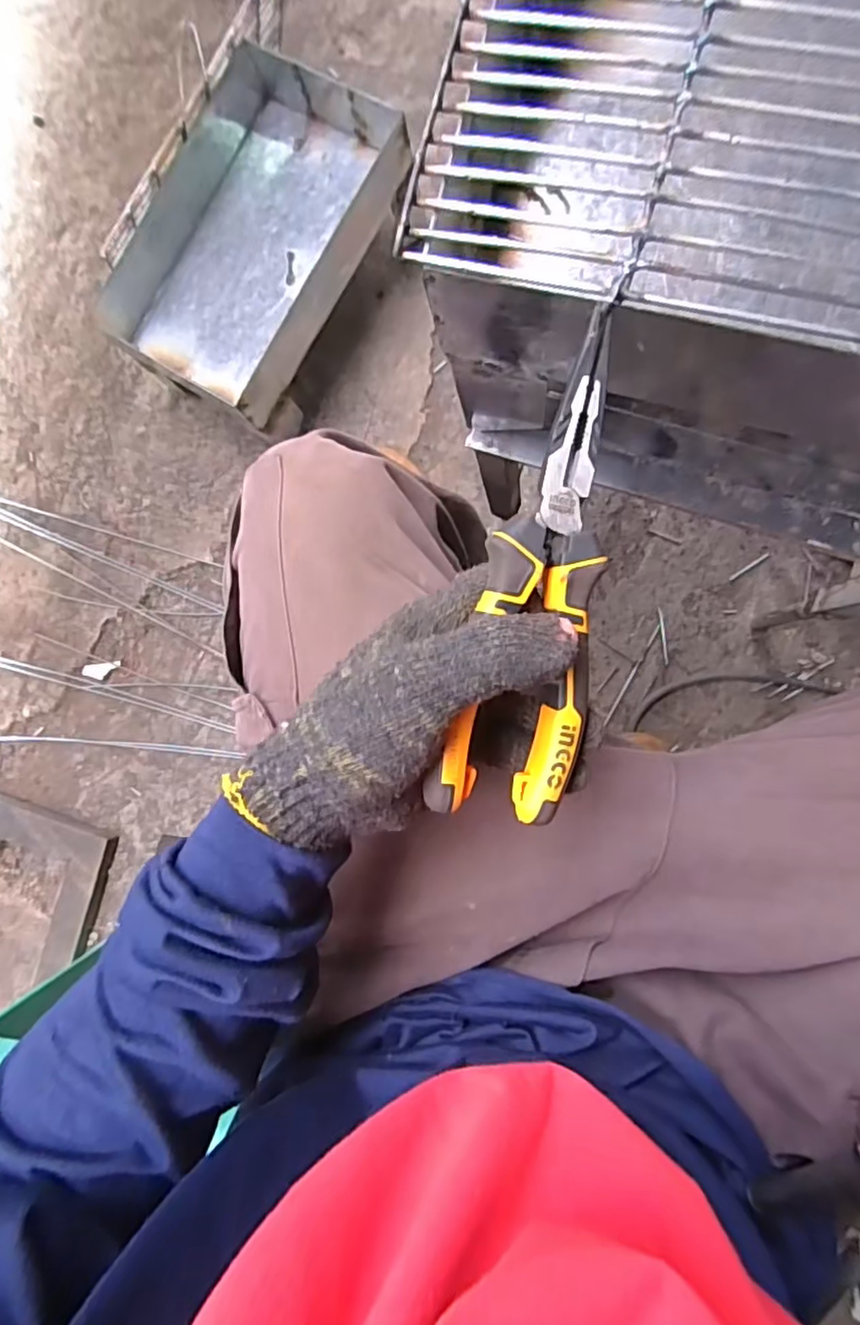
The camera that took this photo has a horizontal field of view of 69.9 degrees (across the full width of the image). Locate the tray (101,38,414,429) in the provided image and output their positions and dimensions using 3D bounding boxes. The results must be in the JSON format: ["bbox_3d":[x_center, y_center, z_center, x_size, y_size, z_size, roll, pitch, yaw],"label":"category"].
[{"bbox_3d":[-0.205,-0.506,0.731,0.226,0.078,0.364,33,94,5],"label":"tray"}]

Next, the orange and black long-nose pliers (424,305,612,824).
[{"bbox_3d":[0.045,-0.036,0.248,0.053,0.027,0.199,10,94,9],"label":"orange and black long-nose pliers"}]

